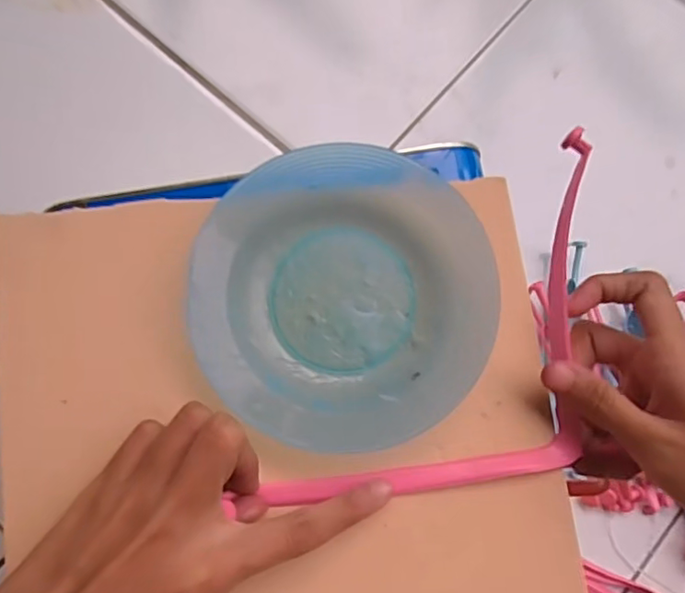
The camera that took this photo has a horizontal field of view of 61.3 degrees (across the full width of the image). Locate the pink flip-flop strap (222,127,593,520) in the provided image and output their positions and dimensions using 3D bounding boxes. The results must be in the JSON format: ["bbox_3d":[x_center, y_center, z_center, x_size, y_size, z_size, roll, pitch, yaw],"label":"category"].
[{"bbox_3d":[0.070,0.033,0.258,0.094,0.017,0.235,43,81,7],"label":"pink flip-flop strap"}]

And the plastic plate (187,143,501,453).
[{"bbox_3d":[0.000,0.000,0.255,0.125,0.023,0.126,0,78,-1],"label":"plastic plate"}]

